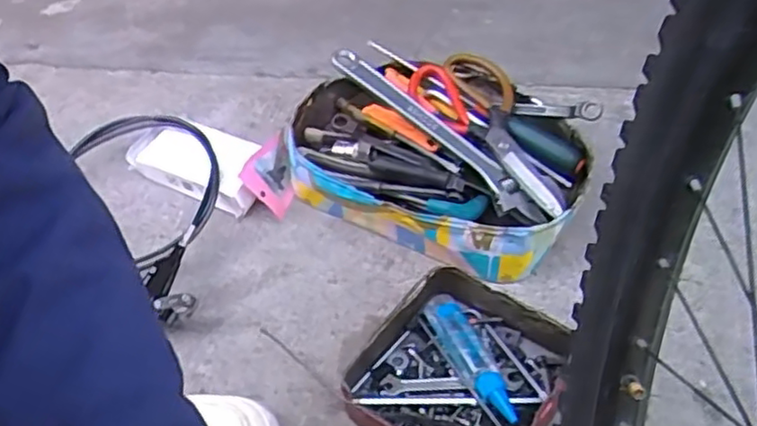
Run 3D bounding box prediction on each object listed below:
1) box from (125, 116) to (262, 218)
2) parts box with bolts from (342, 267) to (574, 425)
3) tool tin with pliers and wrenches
[{"bbox_3d":[-0.198,-0.059,0.787,0.173,0.051,0.087,21,55,21],"label":"box"},{"bbox_3d":[0.074,0.141,0.596,0.161,0.047,0.163,28,58,25],"label":"parts box with bolts"},{"bbox_3d":[0.058,-0.073,0.749,0.328,0.090,0.222,24,56,23],"label":"tool tin with pliers and wrenches"}]

